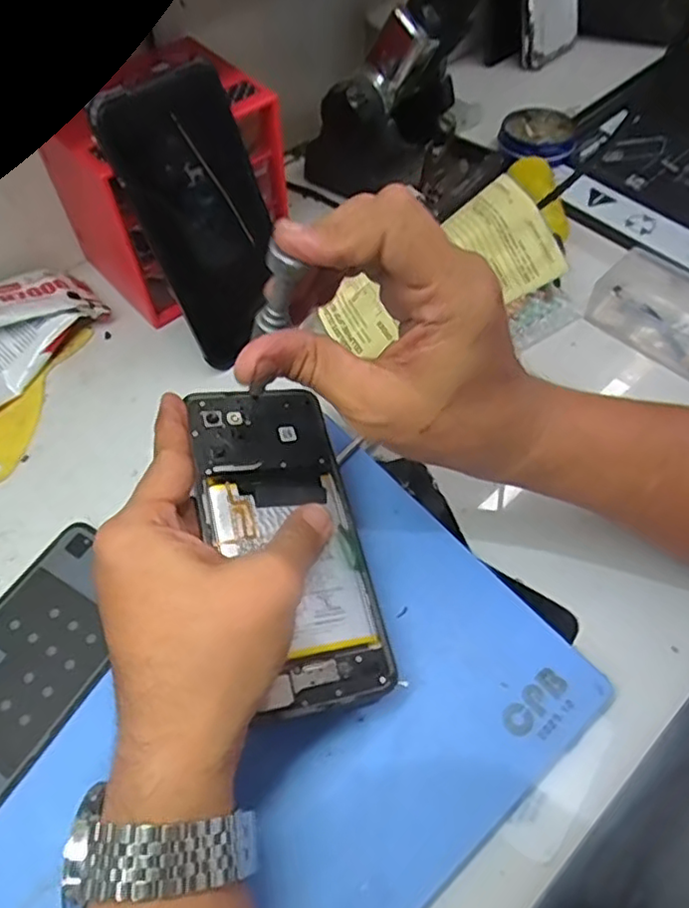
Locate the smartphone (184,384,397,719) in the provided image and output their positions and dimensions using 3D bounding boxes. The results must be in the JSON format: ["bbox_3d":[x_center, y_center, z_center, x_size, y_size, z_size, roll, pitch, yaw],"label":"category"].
[{"bbox_3d":[-0.029,0.037,0.308,0.070,0.004,0.165,-6,62,-21],"label":"smartphone"}]

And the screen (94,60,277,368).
[{"bbox_3d":[-0.081,-0.140,0.387,0.081,0.155,0.010,-37,35,-21],"label":"screen"}]

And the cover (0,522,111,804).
[{"bbox_3d":[-0.165,0.113,0.315,0.073,0.010,0.155,27,62,17],"label":"cover"}]

